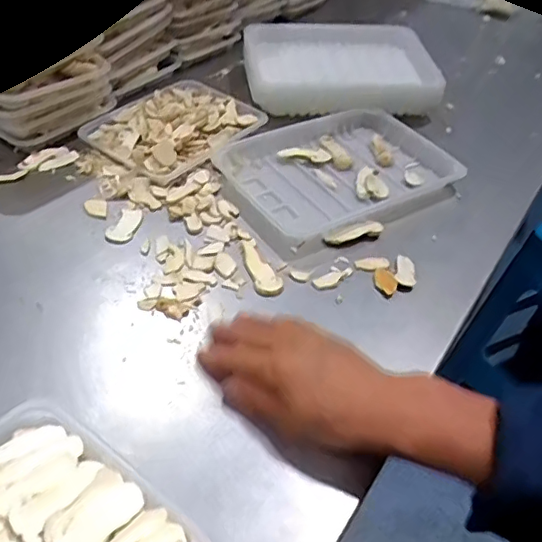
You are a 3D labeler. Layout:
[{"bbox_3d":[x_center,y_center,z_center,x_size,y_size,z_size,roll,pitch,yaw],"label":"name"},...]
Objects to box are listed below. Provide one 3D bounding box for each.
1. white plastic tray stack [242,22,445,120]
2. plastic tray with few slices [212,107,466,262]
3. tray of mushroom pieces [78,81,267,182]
[{"bbox_3d":[0.084,-0.262,0.721,0.244,0.054,0.179,-3,45,-10],"label":"white plastic tray stack"},{"bbox_3d":[0.068,-0.103,0.592,0.226,0.029,0.177,-20,50,-26],"label":"plastic tray with few slices"},{"bbox_3d":[-0.107,-0.163,0.633,0.130,0.030,0.170,34,50,25],"label":"tray of mushroom pieces"}]

